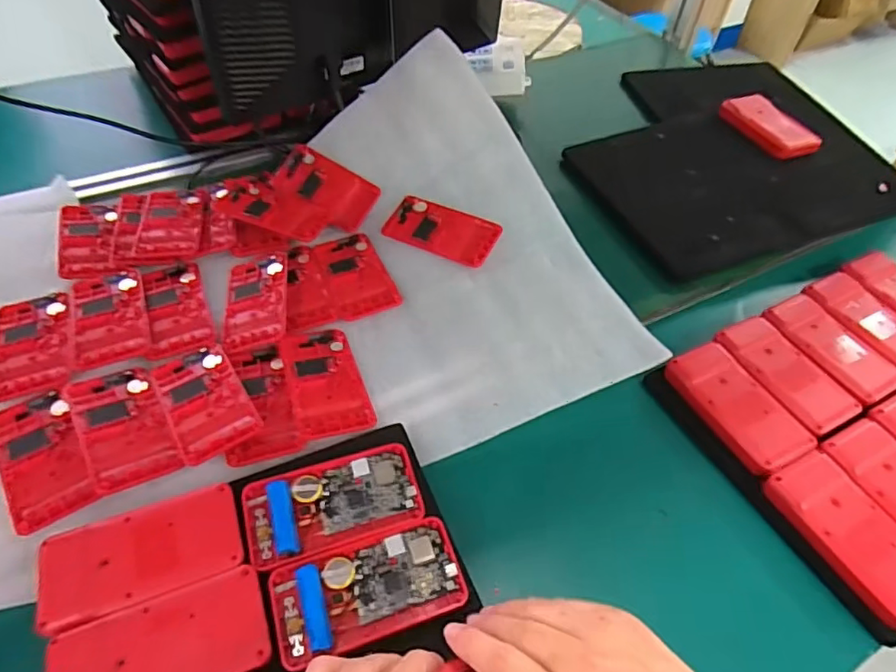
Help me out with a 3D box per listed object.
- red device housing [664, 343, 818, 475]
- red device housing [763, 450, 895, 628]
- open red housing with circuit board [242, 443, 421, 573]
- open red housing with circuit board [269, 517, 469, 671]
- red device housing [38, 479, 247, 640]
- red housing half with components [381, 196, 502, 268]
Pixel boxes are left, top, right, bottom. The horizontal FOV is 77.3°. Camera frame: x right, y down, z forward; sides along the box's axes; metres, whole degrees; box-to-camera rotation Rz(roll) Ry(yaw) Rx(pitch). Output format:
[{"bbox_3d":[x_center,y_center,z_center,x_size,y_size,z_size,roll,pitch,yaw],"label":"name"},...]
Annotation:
[{"bbox_3d":[0.248,0.056,0.476,0.063,0.015,0.116,-17,51,-19],"label":"red device housing"},{"bbox_3d":[0.301,0.146,0.413,0.066,0.017,0.118,-19,51,-20],"label":"red device housing"},{"bbox_3d":[-0.082,0.120,0.404,0.120,0.010,0.064,-14,49,-16],"label":"open red housing with circuit board"},{"bbox_3d":[-0.052,0.167,0.373,0.121,0.012,0.061,-15,50,-16],"label":"open red housing with circuit board"},{"bbox_3d":[-0.201,0.145,0.371,0.120,0.015,0.060,-16,50,-18],"label":"red device housing"},{"bbox_3d":[-0.008,-0.111,0.592,0.121,0.004,0.061,23,64,20],"label":"red housing half with components"}]

